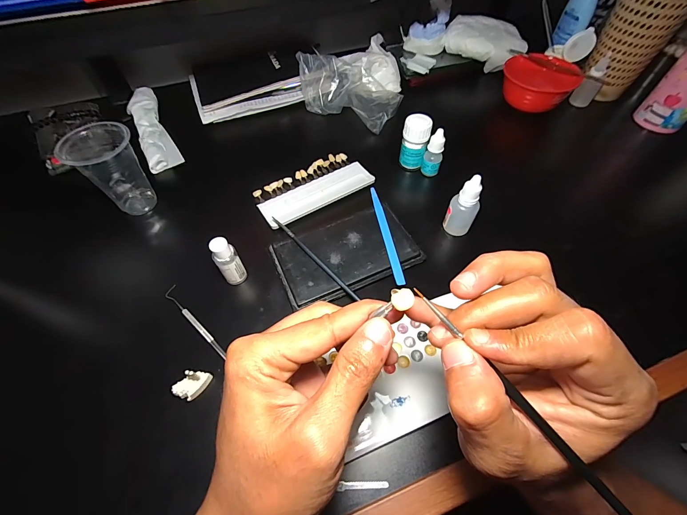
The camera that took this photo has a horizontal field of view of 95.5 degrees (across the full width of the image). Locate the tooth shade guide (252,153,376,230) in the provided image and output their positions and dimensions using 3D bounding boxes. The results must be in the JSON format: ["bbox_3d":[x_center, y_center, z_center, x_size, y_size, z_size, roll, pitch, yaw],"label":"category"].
[{"bbox_3d":[-0.040,-0.092,0.412,0.148,0.009,0.071,-28,61,-17],"label":"tooth shade guide"}]

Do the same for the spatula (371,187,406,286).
[{"bbox_3d":[0.048,-0.028,0.354,0.010,0.004,0.134,-8,57,-5],"label":"spatula"}]

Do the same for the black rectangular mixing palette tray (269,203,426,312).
[{"bbox_3d":[0.003,-0.007,0.345,0.150,0.011,0.088,-21,59,-13],"label":"black rectangular mixing palette tray"}]

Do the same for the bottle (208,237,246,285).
[{"bbox_3d":[-0.115,0.005,0.314,0.022,0.058,0.019,-30,62,-18],"label":"bottle"}]

